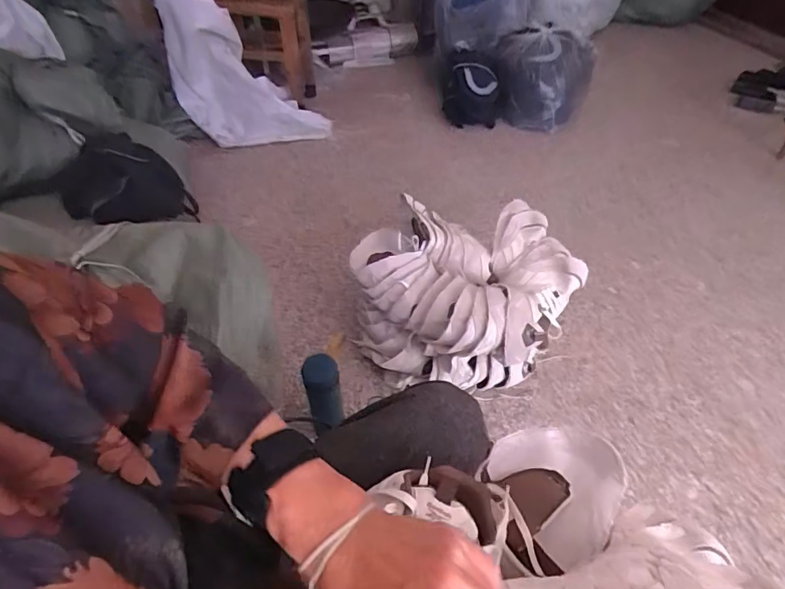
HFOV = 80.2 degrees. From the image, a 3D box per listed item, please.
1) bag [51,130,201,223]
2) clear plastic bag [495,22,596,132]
[{"bbox_3d":[-0.657,-0.269,1.142,0.261,0.155,0.173,-24,53,-18],"label":"bag"},{"bbox_3d":[0.473,-0.671,1.483,0.303,0.276,0.195,11,49,9],"label":"clear plastic bag"}]

